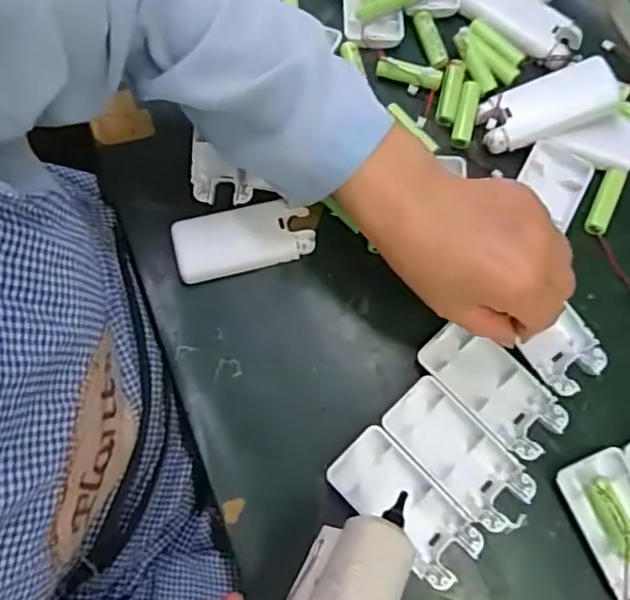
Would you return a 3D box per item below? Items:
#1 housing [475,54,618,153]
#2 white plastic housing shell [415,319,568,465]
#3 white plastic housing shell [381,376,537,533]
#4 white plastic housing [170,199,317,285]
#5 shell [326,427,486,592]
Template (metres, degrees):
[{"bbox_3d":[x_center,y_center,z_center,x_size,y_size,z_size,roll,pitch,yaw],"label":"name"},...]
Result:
[{"bbox_3d":[0.169,-0.141,0.431,0.094,0.019,0.046,-16,73,-4],"label":"housing"},{"bbox_3d":[0.113,0.056,0.384,0.047,0.011,0.094,-42,77,-11],"label":"white plastic housing shell"},{"bbox_3d":[0.088,0.095,0.370,0.046,0.011,0.093,-42,77,-11],"label":"white plastic housing shell"},{"bbox_3d":[-0.050,-0.041,0.413,0.093,0.015,0.043,-14,73,-3],"label":"white plastic housing"},{"bbox_3d":[0.054,0.124,0.361,0.045,0.014,0.094,-42,77,-11],"label":"shell"}]

